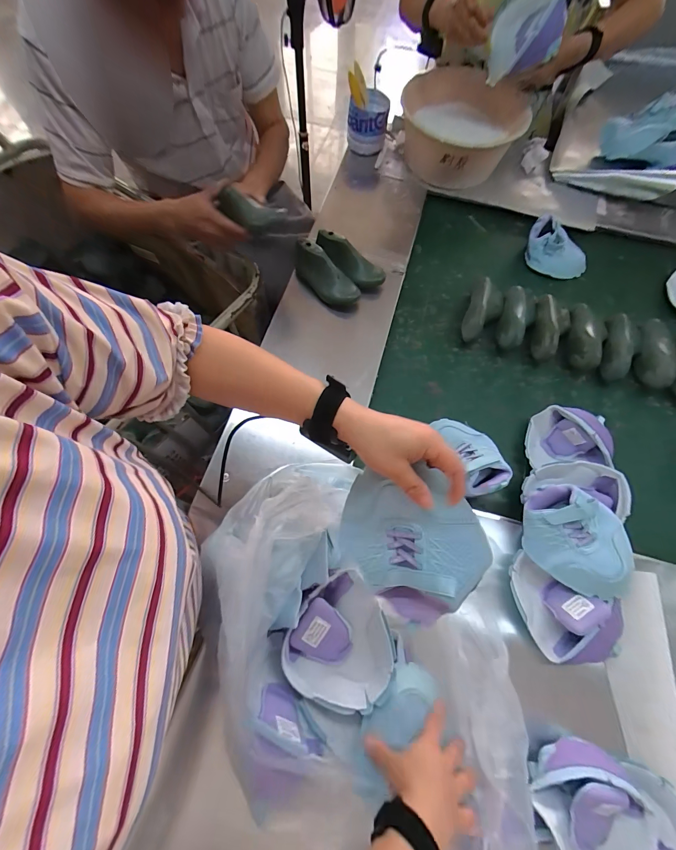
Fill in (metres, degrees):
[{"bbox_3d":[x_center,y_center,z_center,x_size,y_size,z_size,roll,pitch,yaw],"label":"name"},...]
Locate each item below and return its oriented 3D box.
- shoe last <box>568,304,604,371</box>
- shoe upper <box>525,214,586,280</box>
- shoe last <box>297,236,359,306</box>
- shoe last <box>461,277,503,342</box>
[{"bbox_3d":[0.517,-0.187,0.716,0.060,0.051,0.153,12,70,4],"label":"shoe last"},{"bbox_3d":[0.499,-0.398,0.790,0.091,0.076,0.148,-39,75,-14],"label":"shoe upper"},{"bbox_3d":[-0.027,-0.313,0.722,0.162,0.095,0.054,40,74,13],"label":"shoe last"},{"bbox_3d":[0.314,-0.248,0.733,0.075,0.050,0.163,22,71,7],"label":"shoe last"}]

